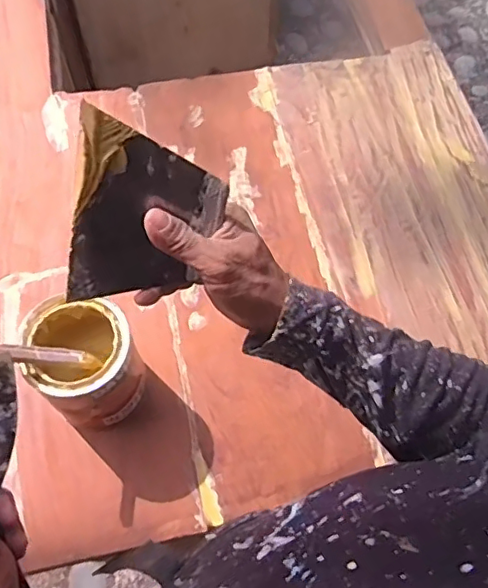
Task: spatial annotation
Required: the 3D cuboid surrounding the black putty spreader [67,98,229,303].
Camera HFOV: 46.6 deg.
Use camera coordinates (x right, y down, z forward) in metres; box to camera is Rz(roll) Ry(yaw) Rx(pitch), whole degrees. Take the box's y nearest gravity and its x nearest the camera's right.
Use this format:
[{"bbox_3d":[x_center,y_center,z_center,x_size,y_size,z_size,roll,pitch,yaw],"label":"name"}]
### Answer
[{"bbox_3d":[-0.067,-0.051,0.395,0.097,0.135,0.006,8,33,-13],"label":"black putty spreader"}]

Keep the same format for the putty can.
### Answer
[{"bbox_3d":[-0.160,0.079,0.600,0.104,0.131,0.094,-9,65,-7],"label":"putty can"}]

